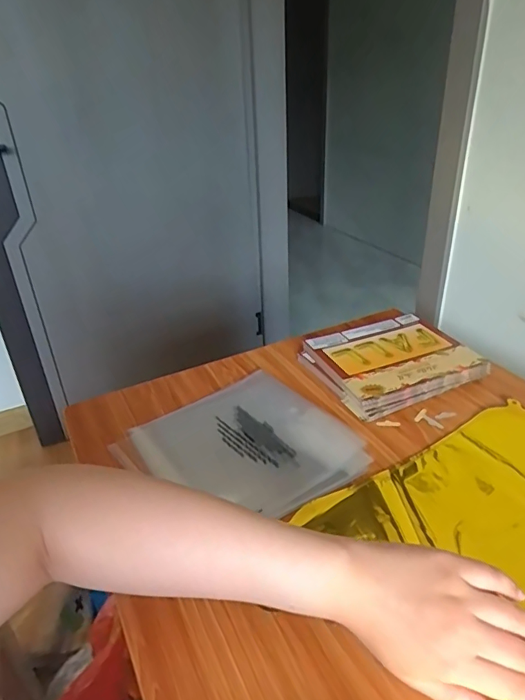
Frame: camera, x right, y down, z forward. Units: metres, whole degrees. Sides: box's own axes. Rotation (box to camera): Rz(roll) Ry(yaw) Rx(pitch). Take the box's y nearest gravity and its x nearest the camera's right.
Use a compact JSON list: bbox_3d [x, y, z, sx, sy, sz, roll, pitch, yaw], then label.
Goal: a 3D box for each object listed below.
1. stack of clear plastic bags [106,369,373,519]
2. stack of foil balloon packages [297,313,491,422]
[{"bbox_3d":[-0.022,0.110,0.565,0.218,0.008,0.226,-24,36,-33],"label":"stack of clear plastic bags"},{"bbox_3d":[0.175,0.015,0.682,0.197,0.033,0.162,-15,32,-19],"label":"stack of foil balloon packages"}]

